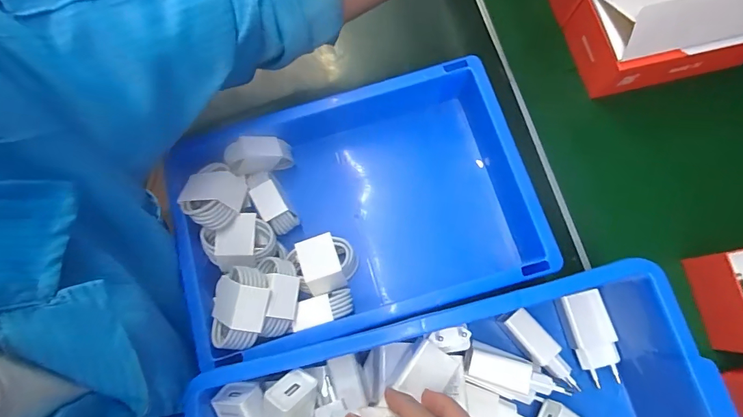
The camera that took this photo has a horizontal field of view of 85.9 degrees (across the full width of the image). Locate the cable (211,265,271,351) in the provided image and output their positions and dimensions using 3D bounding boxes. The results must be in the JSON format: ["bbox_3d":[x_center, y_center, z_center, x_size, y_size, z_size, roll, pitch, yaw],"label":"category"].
[{"bbox_3d":[-0.110,0.082,0.329,0.050,0.020,0.065,9,76,3],"label":"cable"}]

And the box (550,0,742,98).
[{"bbox_3d":[0.308,-0.240,0.419,0.176,0.101,0.187,-12,76,-2],"label":"box"}]

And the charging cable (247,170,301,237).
[{"bbox_3d":[-0.096,-0.006,0.387,0.024,0.040,0.065,-33,78,-7],"label":"charging cable"}]

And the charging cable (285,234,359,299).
[{"bbox_3d":[-0.043,0.052,0.380,0.058,0.024,0.053,-23,77,-5],"label":"charging cable"}]

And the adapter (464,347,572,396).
[{"bbox_3d":[0.117,0.136,0.325,0.079,0.029,0.025,15,77,5],"label":"adapter"}]

